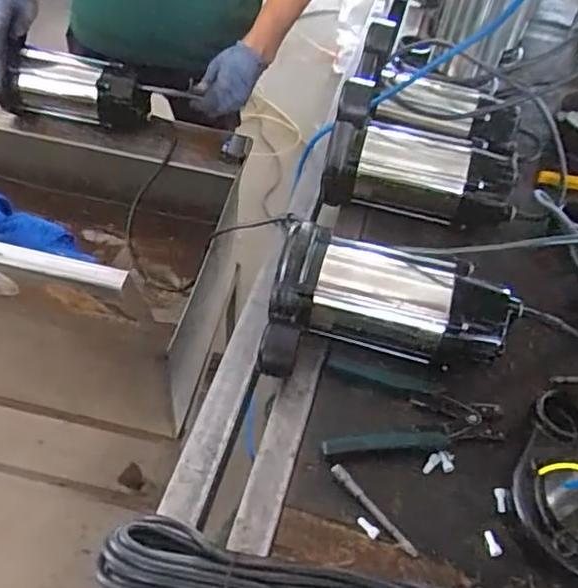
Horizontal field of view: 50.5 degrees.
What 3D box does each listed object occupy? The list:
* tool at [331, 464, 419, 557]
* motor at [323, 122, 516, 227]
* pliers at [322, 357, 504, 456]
[{"bbox_3d":[0.075,0.190,0.543,0.010,0.009,0.101,-33,60,-30],"label":"tool"},{"bbox_3d":[0.169,-0.159,0.782,0.236,0.103,0.100,14,49,6],"label":"motor"},{"bbox_3d":[0.121,0.111,0.610,0.178,0.010,0.101,1,49,-6],"label":"pliers"}]

